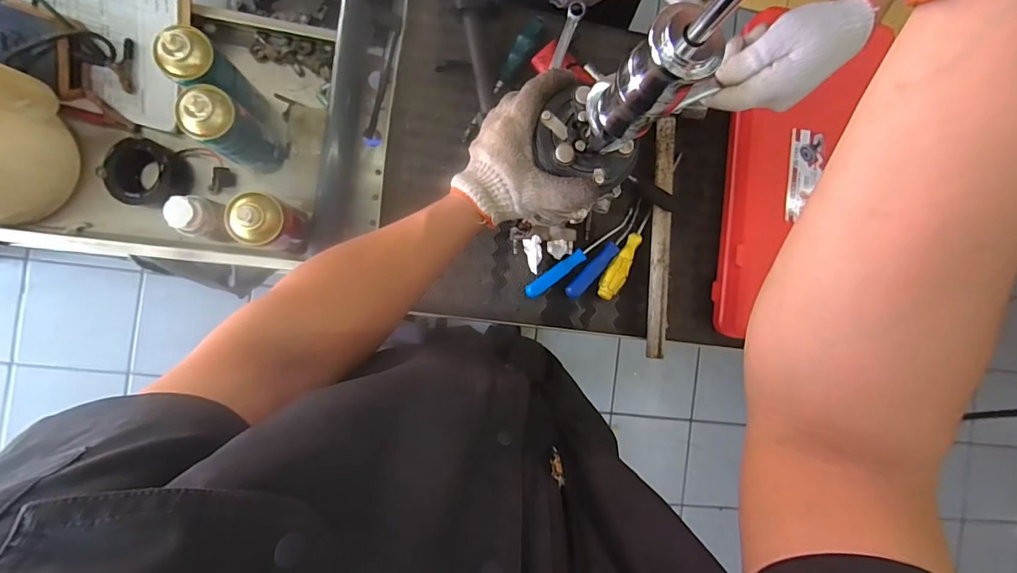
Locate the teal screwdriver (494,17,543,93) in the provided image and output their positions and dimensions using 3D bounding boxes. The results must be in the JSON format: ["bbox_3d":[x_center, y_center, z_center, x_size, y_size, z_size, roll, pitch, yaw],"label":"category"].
[{"bbox_3d":[0.011,-0.320,0.597,0.022,0.015,0.114,36,84,-7],"label":"teal screwdriver"}]

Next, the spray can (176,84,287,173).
[{"bbox_3d":[-0.346,-0.192,0.551,0.062,0.154,0.060,0,90,-9],"label":"spray can"}]

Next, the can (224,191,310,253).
[{"bbox_3d":[-0.296,-0.080,0.539,0.064,0.129,0.068,16,87,-9],"label":"can"}]

